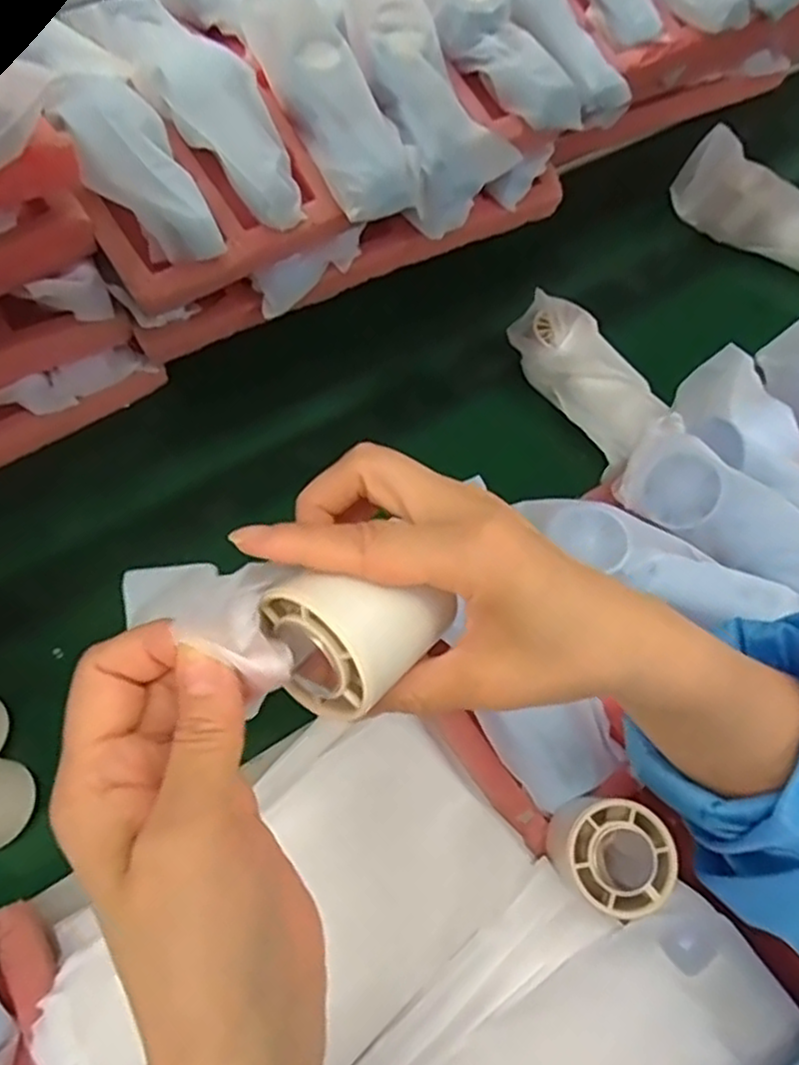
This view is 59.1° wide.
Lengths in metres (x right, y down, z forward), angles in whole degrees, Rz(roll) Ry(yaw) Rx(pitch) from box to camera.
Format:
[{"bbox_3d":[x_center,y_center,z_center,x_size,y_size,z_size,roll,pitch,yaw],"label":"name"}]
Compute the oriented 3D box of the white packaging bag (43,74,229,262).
[{"bbox_3d":[-0.200,-0.277,0.537,0.071,0.043,0.176,-38,89,-20],"label":"white packaging bag"}]

